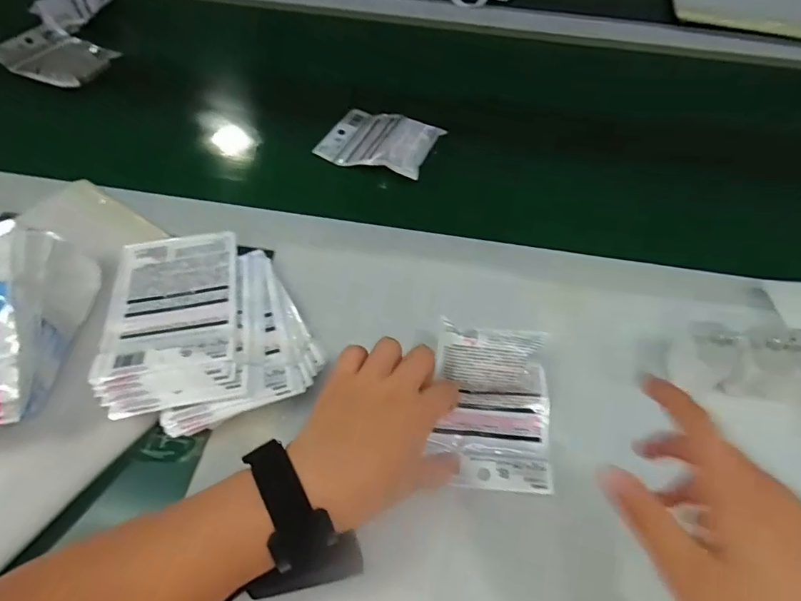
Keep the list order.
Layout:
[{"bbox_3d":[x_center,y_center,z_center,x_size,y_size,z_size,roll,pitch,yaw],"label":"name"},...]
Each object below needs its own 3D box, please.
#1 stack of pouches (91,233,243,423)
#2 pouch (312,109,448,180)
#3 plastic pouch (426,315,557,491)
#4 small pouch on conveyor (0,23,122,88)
[{"bbox_3d":[-0.190,0.014,0.407,0.106,0.017,0.165,-11,59,-9],"label":"stack of pouches"},{"bbox_3d":[-0.024,-0.189,0.574,0.127,0.022,0.095,14,59,24],"label":"pouch"},{"bbox_3d":[0.071,0.079,0.369,0.088,0.042,0.113,5,58,3],"label":"plastic pouch"},{"bbox_3d":[-0.455,-0.326,0.642,0.133,0.022,0.102,24,60,13],"label":"small pouch on conveyor"}]

